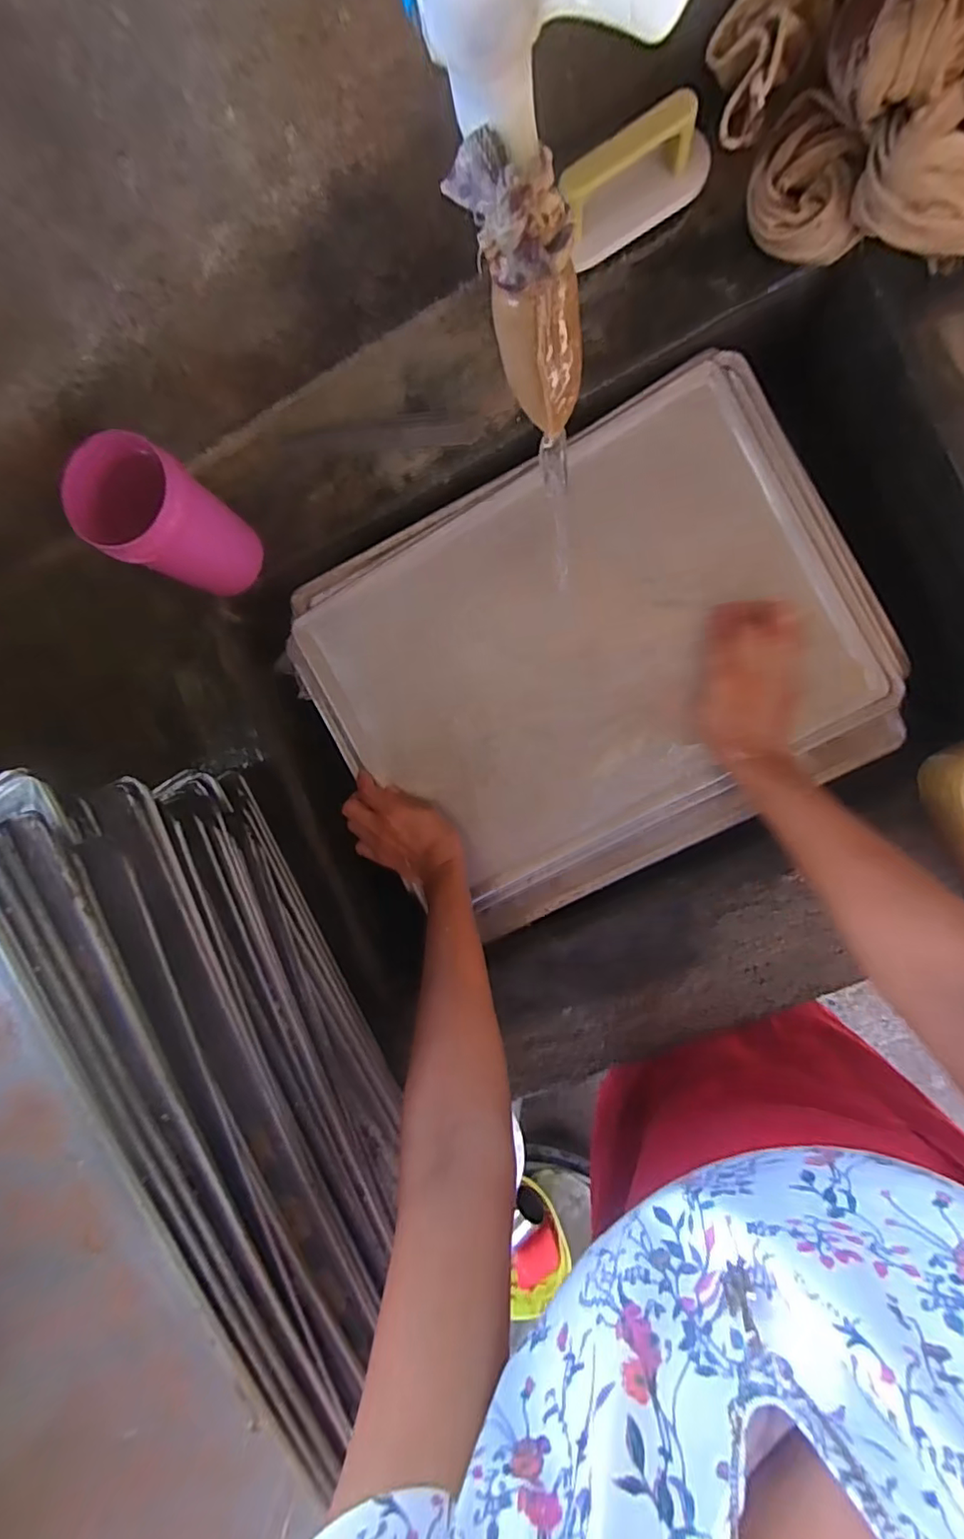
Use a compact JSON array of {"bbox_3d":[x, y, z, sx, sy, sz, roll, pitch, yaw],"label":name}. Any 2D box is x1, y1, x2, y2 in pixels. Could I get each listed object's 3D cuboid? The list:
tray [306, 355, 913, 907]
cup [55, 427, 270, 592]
[{"bbox_3d":[0.095,-0.107,0.515,0.466,0.018,0.333,-29,91,9],"label":"tray"},{"bbox_3d":[-0.252,-0.205,0.468,0.074,0.152,0.085,29,98,6],"label":"cup"}]

